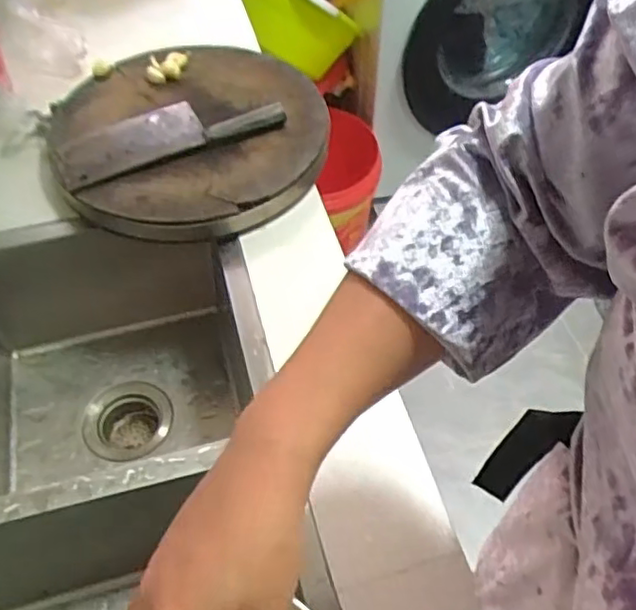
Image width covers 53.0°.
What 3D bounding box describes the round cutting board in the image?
[{"bbox_3d":[-0.160,-0.211,0.793,0.332,0.056,0.317,0,53,0],"label":"round cutting board"}]

